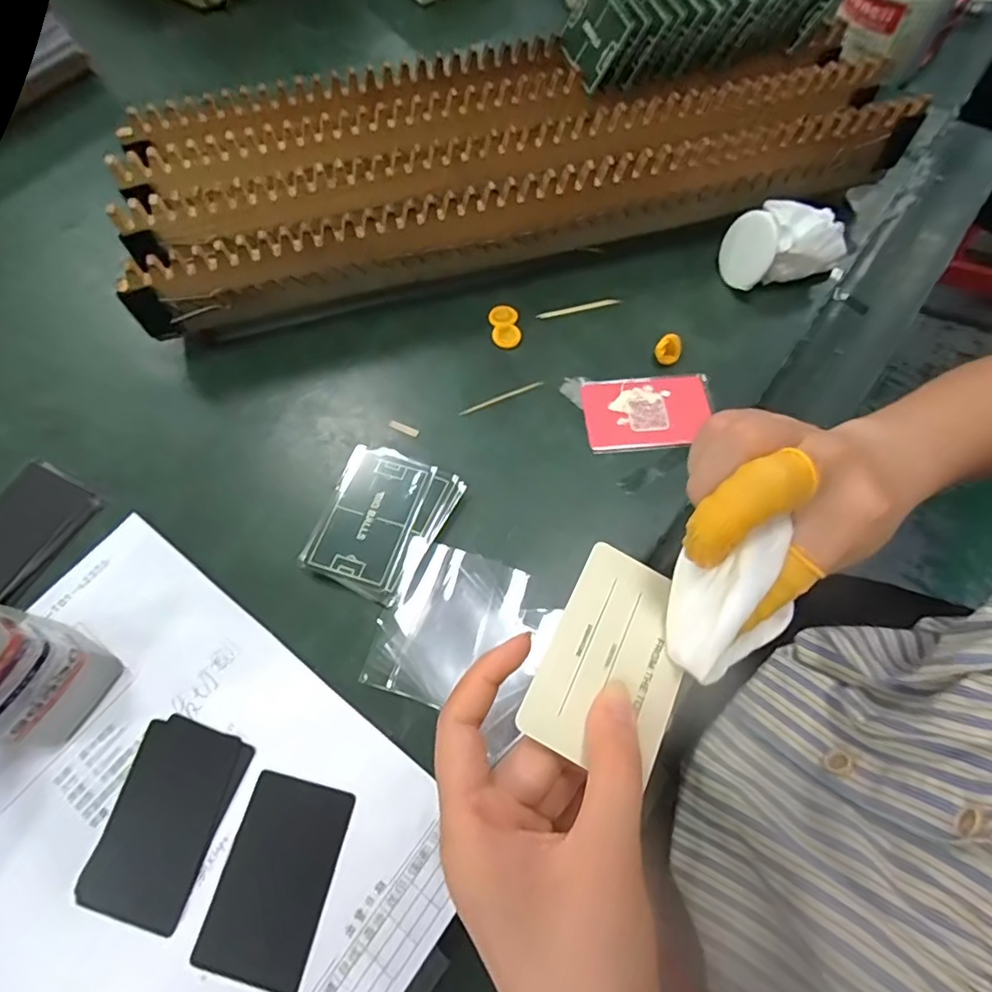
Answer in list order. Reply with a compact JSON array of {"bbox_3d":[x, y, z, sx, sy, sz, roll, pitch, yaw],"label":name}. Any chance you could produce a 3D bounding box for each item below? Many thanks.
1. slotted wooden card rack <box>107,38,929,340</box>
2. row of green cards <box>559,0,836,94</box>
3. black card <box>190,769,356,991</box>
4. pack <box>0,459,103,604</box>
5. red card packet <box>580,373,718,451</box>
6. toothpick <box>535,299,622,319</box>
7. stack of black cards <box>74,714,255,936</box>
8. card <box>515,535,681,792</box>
[{"bbox_3d":[0.009,-0.263,0.443,0.563,0.081,0.181,-12,66,-4],"label":"slotted wooden card rack"},{"bbox_3d":[0.157,-0.381,0.438,0.199,0.041,0.087,-11,64,-4],"label":"row of green cards"},{"bbox_3d":[-0.108,0.187,0.276,0.052,0.004,0.083,12,65,5],"label":"black card"},{"bbox_3d":[-0.310,0.023,0.360,0.067,0.004,0.089,28,69,13],"label":"pack"},{"bbox_3d":[0.107,-0.059,0.388,0.086,0.005,0.057,-2,65,0],"label":"red card packet"},{"bbox_3d":[0.064,-0.145,0.430,0.065,0.004,0.006,-10,65,-3],"label":"toothpick"},{"bbox_3d":[-0.172,0.166,0.289,0.058,0.005,0.088,16,67,9],"label":"stack of black cards"},{"bbox_3d":[0.049,0.064,0.223,0.053,0.004,0.082,28,63,4],"label":"card"}]

